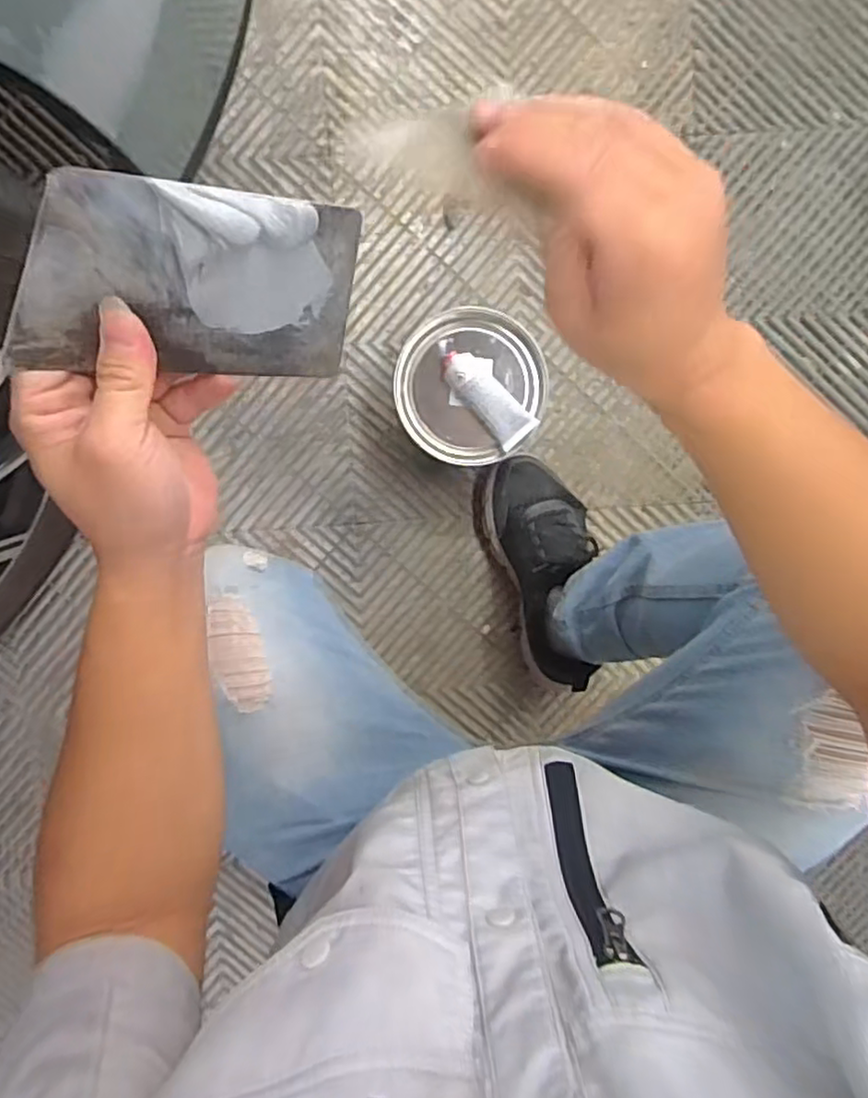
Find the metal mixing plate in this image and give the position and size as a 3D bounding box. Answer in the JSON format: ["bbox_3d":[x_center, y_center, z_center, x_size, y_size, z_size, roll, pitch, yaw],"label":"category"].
[{"bbox_3d":[-0.093,-0.103,0.267,0.127,0.010,0.073,-5,130,-27],"label":"metal mixing plate"}]

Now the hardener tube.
[{"bbox_3d":[0.053,-0.152,0.681,0.112,0.025,0.041,44,93,-5],"label":"hardener tube"}]

